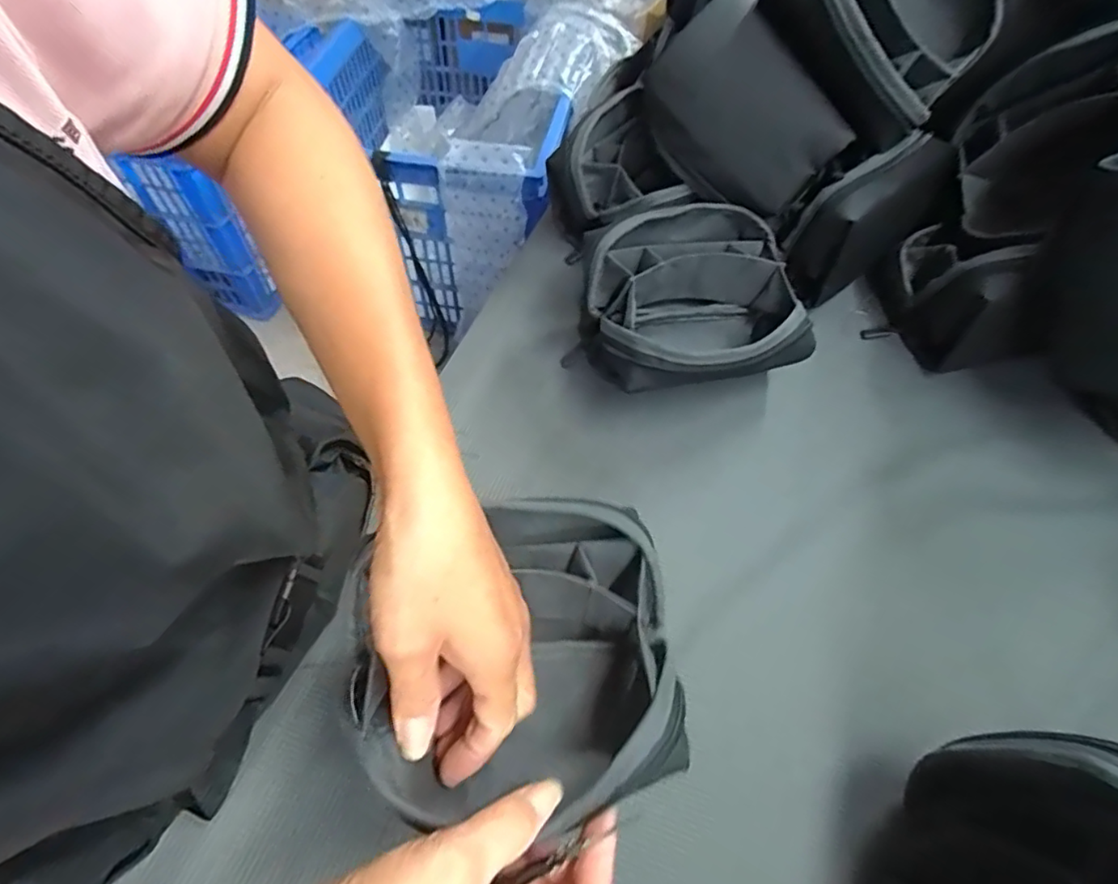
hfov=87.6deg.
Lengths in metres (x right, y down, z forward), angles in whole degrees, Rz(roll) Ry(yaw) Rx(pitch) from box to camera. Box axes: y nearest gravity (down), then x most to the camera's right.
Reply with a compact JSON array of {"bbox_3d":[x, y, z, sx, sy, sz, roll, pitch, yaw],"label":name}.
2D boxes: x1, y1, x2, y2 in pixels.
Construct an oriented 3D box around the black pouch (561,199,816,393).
[{"bbox_3d":[0.105,-0.101,0.476,0.172,0.099,0.142,-15,61,-10],"label":"black pouch"}]

